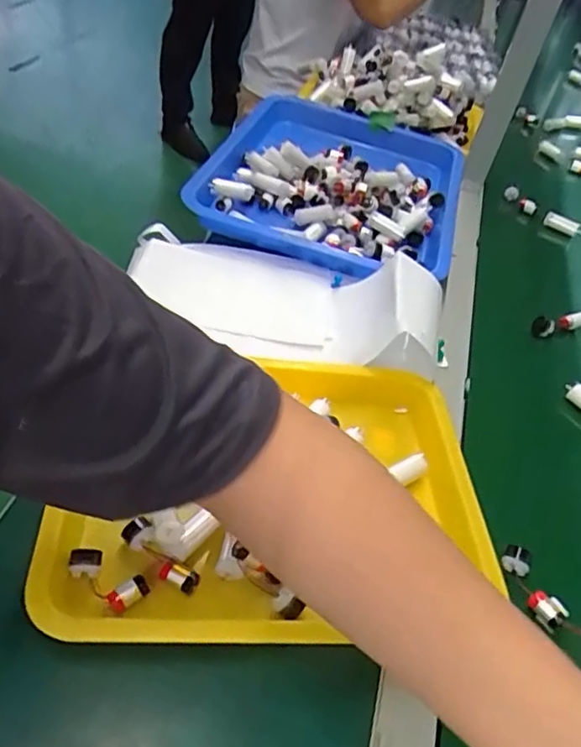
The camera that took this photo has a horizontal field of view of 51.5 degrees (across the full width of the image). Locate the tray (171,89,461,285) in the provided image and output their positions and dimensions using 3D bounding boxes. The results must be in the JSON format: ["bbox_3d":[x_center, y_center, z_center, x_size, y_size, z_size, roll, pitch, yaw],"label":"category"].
[{"bbox_3d":[0.074,-0.288,0.891,0.341,0.090,0.468,12,34,10],"label":"tray"}]

